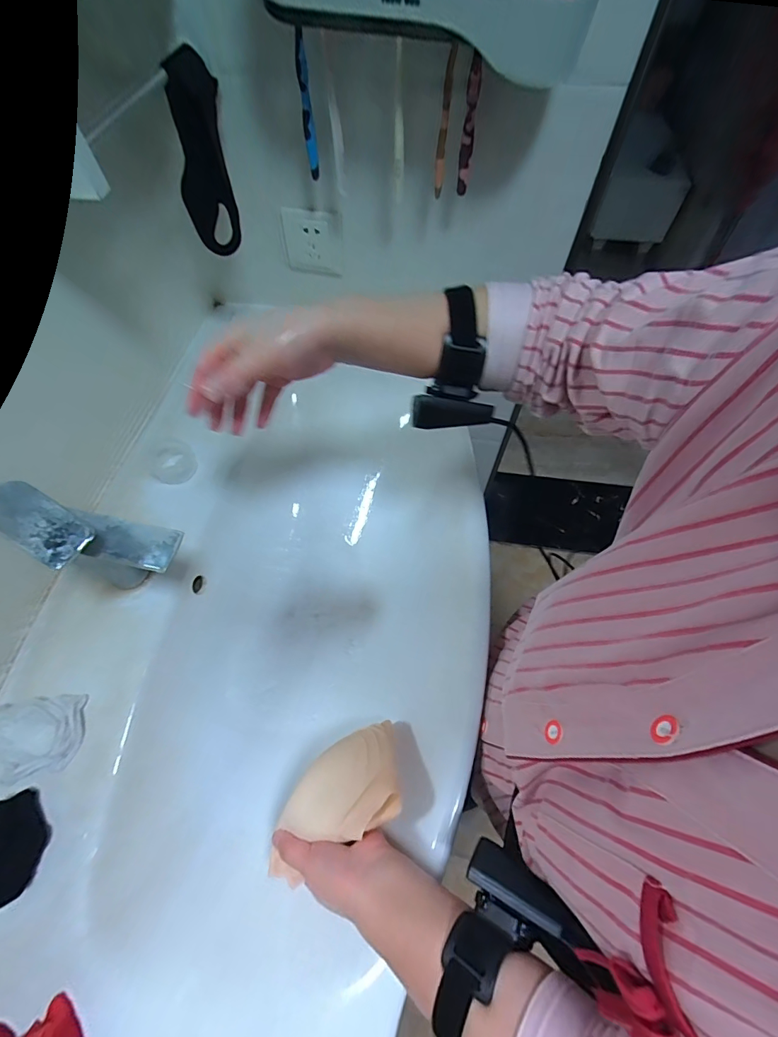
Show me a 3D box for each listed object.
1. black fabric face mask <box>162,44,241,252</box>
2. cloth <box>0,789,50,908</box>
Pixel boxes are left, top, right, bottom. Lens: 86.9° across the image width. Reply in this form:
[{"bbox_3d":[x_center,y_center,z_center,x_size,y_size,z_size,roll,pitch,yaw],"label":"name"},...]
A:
[{"bbox_3d":[-0.215,-0.420,0.486,0.044,0.176,0.074,9,44,2],"label":"black fabric face mask"},{"bbox_3d":[-0.352,0.303,0.368,0.060,0.039,0.080,-34,67,-15],"label":"cloth"}]

